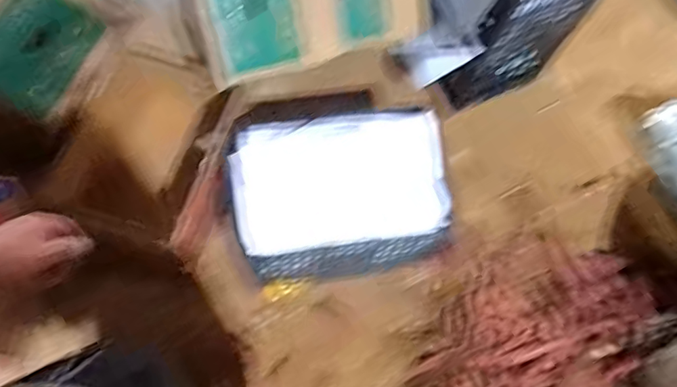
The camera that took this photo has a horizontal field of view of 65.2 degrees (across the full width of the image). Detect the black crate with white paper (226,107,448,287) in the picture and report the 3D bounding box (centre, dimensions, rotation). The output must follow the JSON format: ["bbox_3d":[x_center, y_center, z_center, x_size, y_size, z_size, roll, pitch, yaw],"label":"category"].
[{"bbox_3d":[0.015,0.016,1.291,0.506,0.294,0.315,-9,70,-9],"label":"black crate with white paper"}]

